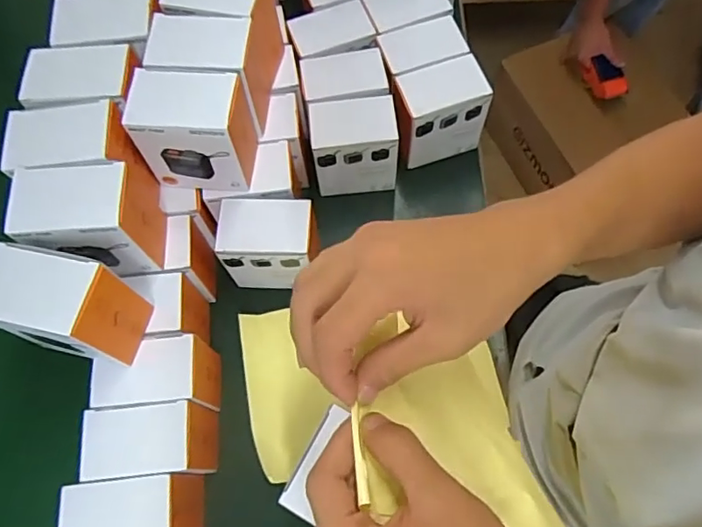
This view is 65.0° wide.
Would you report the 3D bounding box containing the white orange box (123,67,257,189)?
[{"bbox_3d":[-0.149,-0.128,0.553,0.108,0.120,0.067,2,69,3],"label":"white orange box"}]

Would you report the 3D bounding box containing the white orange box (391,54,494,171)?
[{"bbox_3d":[0.102,-0.183,0.680,0.112,0.112,0.071,-18,69,-5],"label":"white orange box"}]

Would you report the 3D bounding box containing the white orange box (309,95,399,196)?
[{"bbox_3d":[0.004,-0.141,0.673,0.097,0.110,0.065,-7,69,-1],"label":"white orange box"}]

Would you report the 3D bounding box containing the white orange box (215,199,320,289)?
[{"bbox_3d":[-0.091,-0.019,0.632,0.108,0.112,0.075,2,69,3],"label":"white orange box"}]

